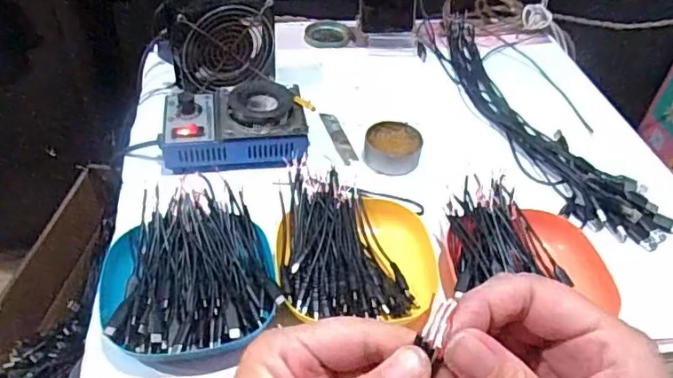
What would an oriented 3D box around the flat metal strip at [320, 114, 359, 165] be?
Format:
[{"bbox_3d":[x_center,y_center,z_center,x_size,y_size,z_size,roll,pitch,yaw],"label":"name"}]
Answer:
[{"bbox_3d":[0.004,-0.059,0.655,0.019,0.004,0.091,-3,43,-21],"label":"flat metal strip"}]

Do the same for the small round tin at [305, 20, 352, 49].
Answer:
[{"bbox_3d":[-0.013,-0.224,0.826,0.063,0.009,0.066,2,45,-2],"label":"small round tin"}]

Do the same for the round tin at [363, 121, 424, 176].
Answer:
[{"bbox_3d":[0.063,-0.045,0.632,0.062,0.025,0.070,7,45,2],"label":"round tin"}]

